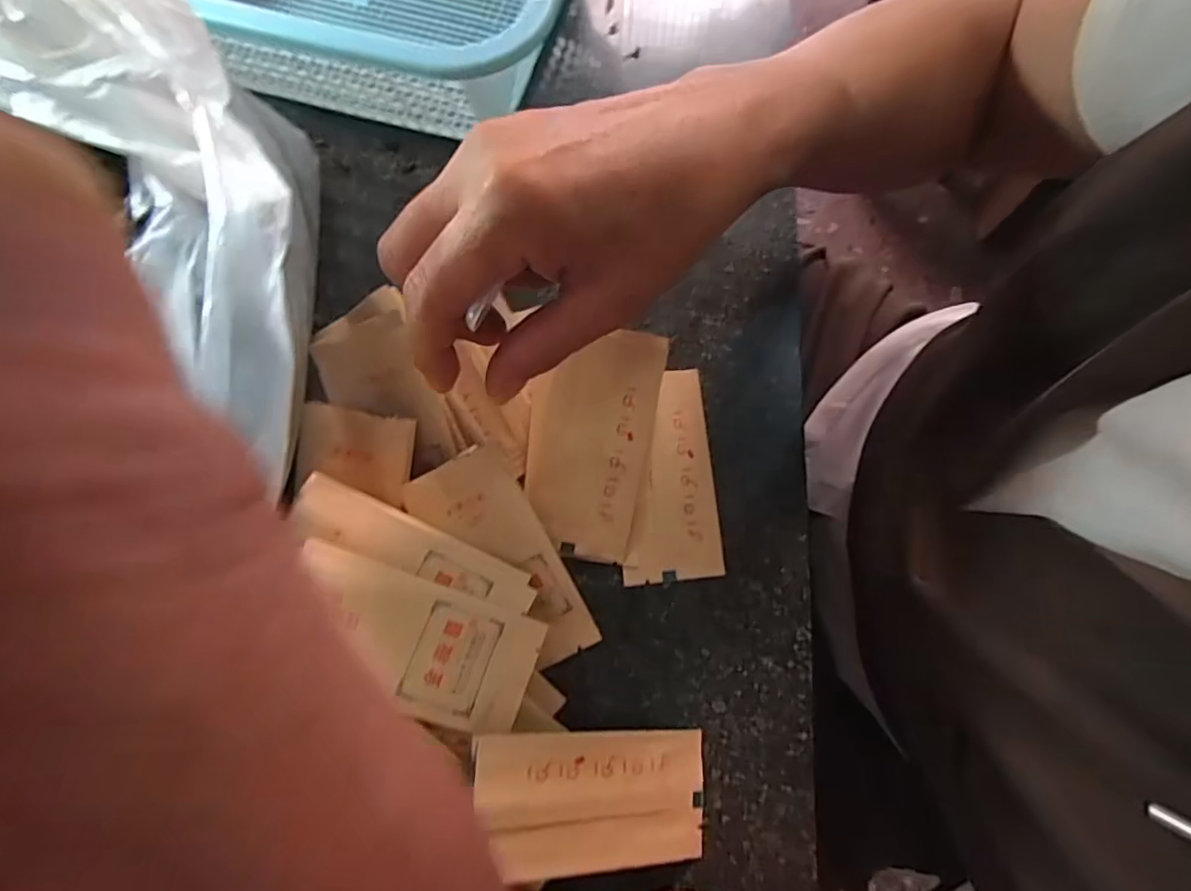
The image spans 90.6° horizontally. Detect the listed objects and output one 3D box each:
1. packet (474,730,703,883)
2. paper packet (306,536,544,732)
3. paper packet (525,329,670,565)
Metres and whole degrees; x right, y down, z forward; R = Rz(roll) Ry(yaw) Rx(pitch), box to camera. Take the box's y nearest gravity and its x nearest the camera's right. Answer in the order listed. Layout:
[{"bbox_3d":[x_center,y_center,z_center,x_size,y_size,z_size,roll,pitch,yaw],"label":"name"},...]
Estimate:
[{"bbox_3d":[0.001,0.150,0.251,0.106,0.008,0.054,16,73,-22],"label":"packet"},{"bbox_3d":[-0.075,0.083,0.247,0.102,0.008,0.050,25,69,-15],"label":"paper packet"},{"bbox_3d":[-0.003,0.000,0.288,0.057,0.006,0.110,9,101,-4],"label":"paper packet"}]

